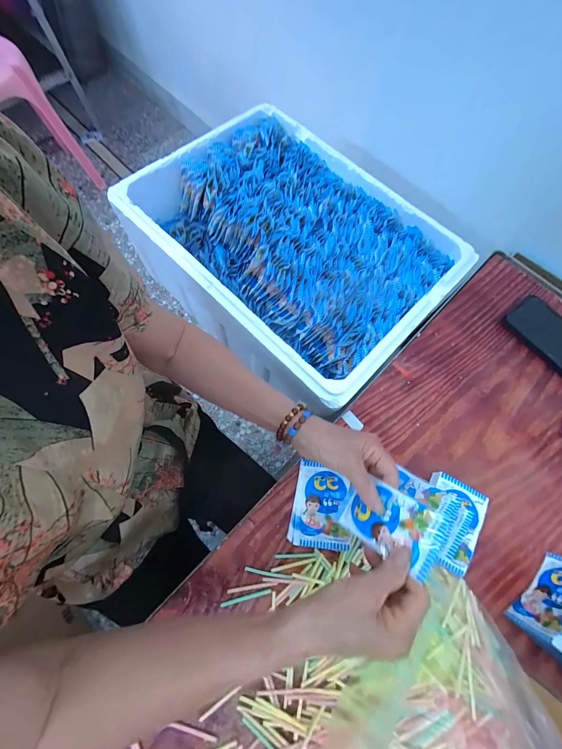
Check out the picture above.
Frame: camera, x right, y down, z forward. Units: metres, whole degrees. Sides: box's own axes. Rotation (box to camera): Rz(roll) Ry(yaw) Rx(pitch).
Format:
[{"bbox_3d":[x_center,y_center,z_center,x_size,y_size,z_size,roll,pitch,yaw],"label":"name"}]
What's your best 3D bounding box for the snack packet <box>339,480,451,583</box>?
[{"bbox_3d":[0.115,0.155,0.307,0.099,0.009,0.064,15,70,46],"label":"snack packet"}]

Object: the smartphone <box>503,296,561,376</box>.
[{"bbox_3d":[0.456,-0.056,0.480,0.087,0.013,0.163,-37,75,-13],"label":"smartphone"}]

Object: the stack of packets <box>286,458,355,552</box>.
[{"bbox_3d":[0.056,0.178,0.395,0.077,0.014,0.102,11,71,3],"label":"stack of packets"}]

